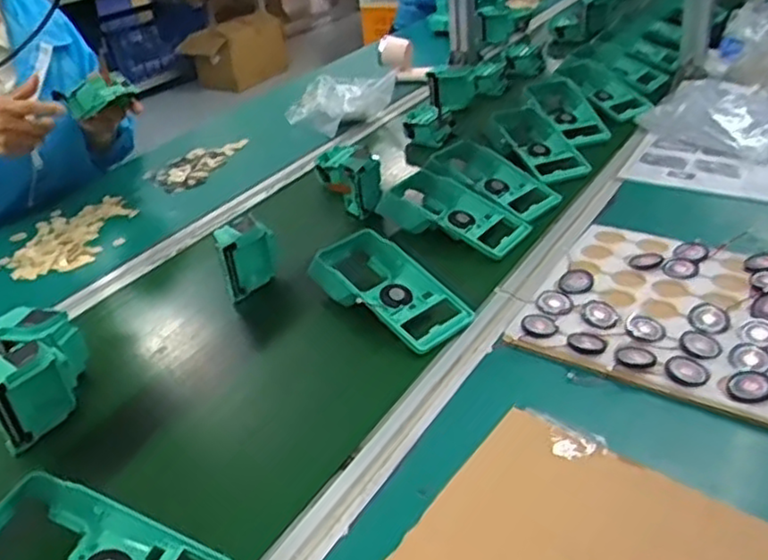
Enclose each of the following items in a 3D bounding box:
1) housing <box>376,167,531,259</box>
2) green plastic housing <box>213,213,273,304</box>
[{"bbox_3d":[0.086,-0.083,0.877,0.195,0.049,0.101,17,38,31],"label":"housing"},{"bbox_3d":[-0.165,-0.021,0.820,0.046,0.080,0.071,19,40,34],"label":"green plastic housing"}]

